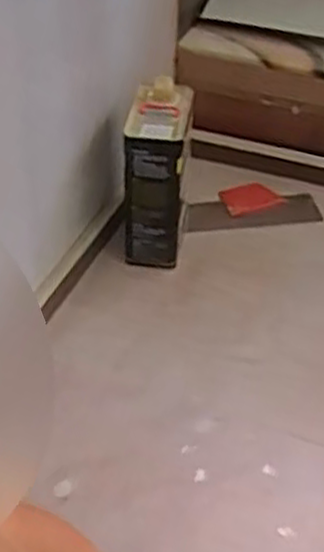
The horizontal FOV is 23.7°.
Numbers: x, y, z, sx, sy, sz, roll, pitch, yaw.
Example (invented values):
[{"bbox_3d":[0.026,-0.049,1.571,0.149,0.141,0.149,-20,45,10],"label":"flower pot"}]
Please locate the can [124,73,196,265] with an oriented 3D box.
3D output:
[{"bbox_3d":[-0.004,-0.151,1.208,0.102,0.239,0.149,4,42,3],"label":"can"}]

